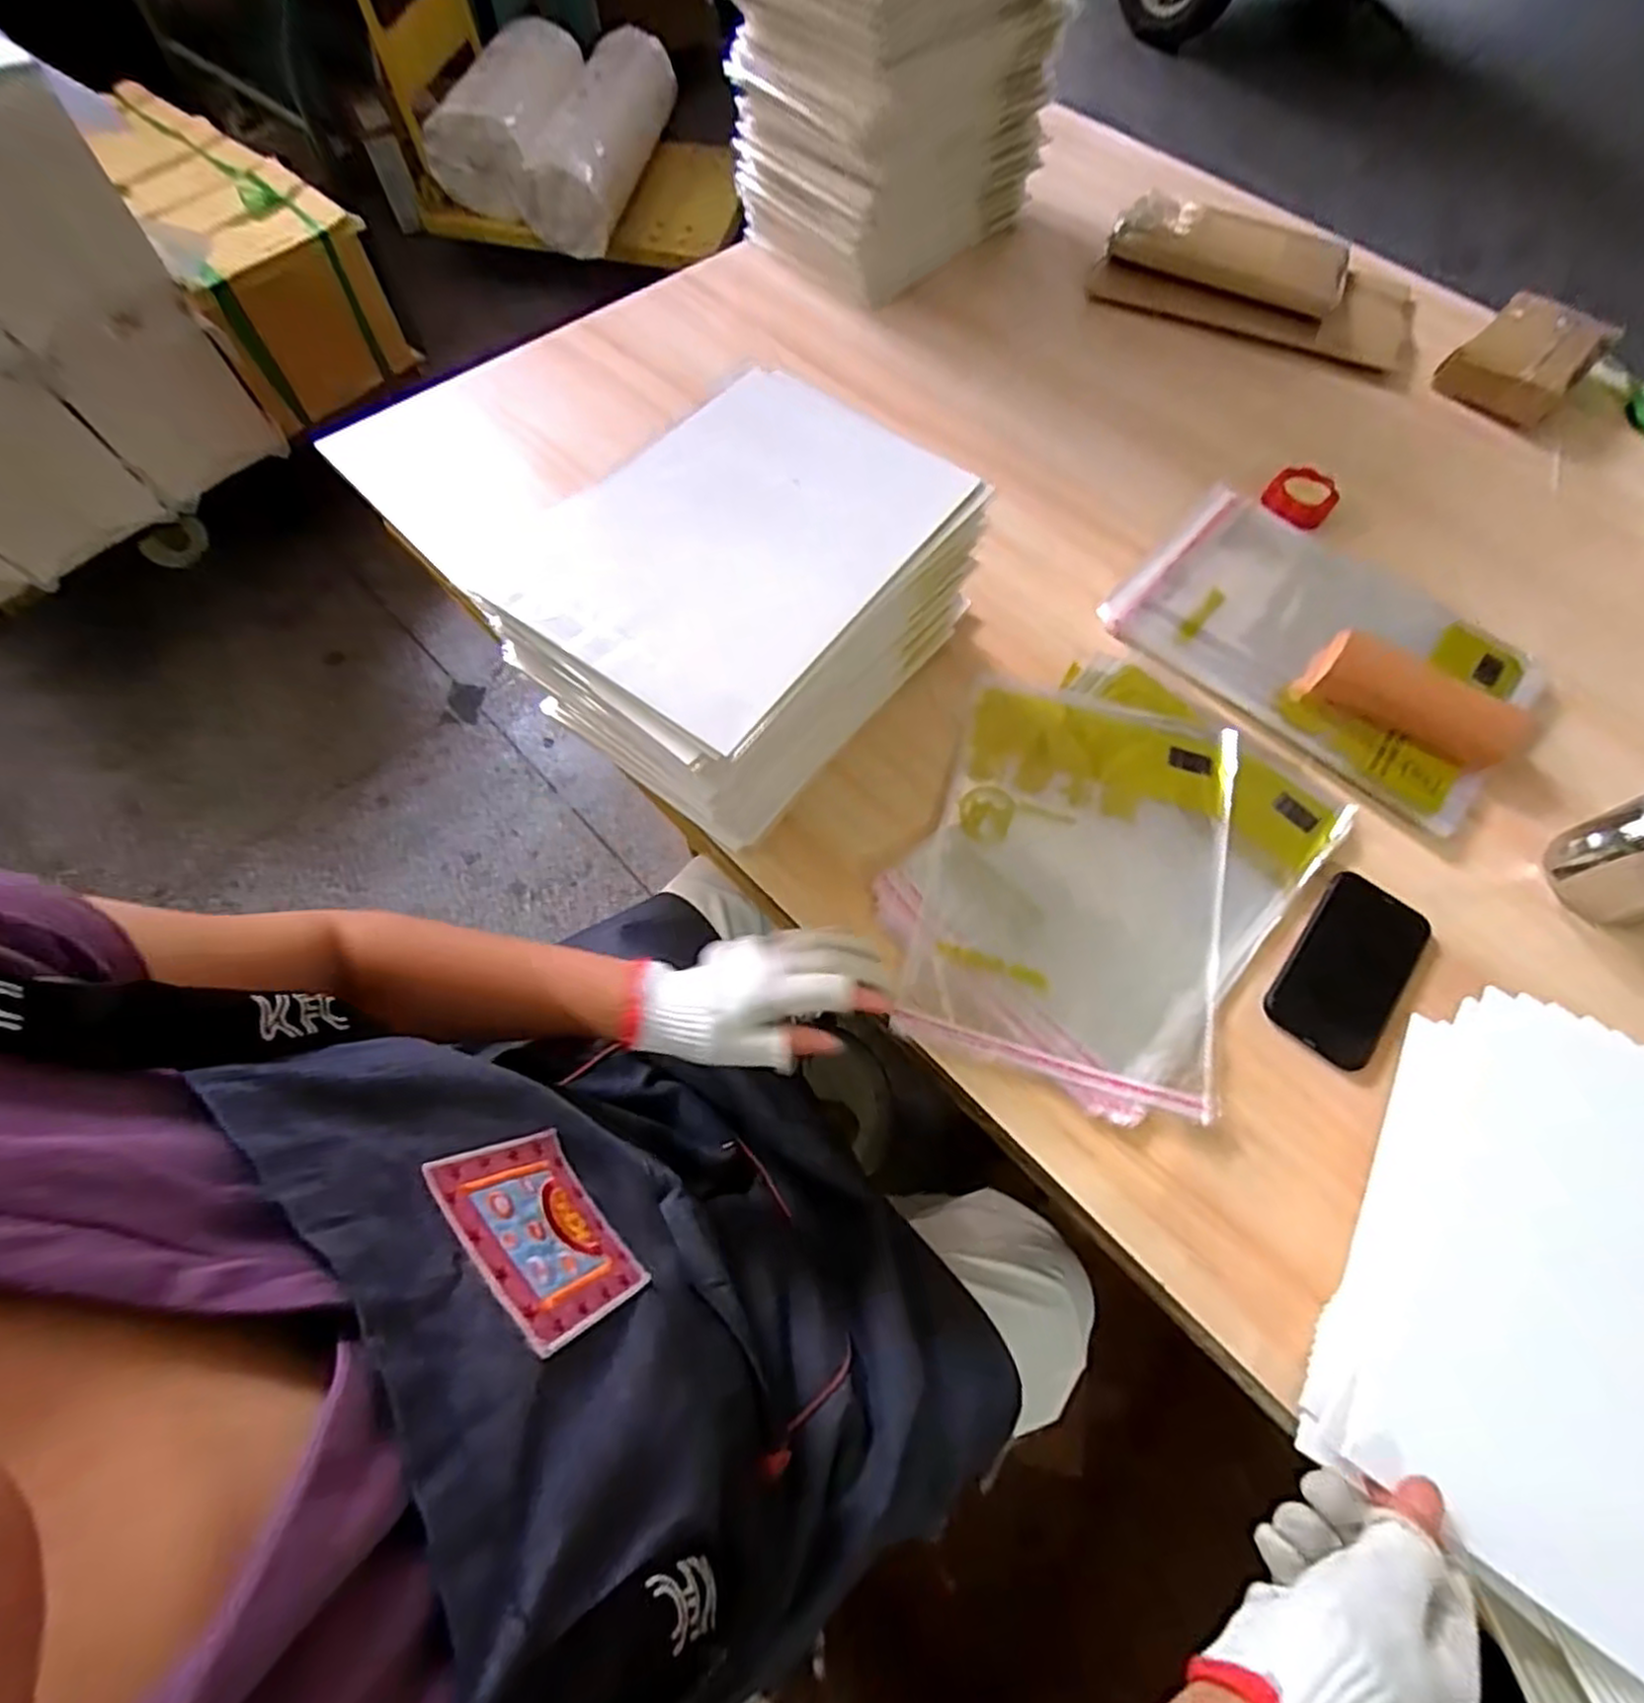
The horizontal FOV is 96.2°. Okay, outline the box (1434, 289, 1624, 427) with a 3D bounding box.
[{"bbox_3d":[0.796,-0.556,0.837,0.144,0.065,0.122,-36,72,-17],"label":"box"}]

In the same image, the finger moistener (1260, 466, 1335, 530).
[{"bbox_3d":[0.492,-0.364,0.759,0.065,0.022,0.075,38,70,14],"label":"finger moistener"}]

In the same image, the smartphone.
[{"bbox_3d":[0.405,0.086,0.567,0.076,0.010,0.154,37,69,14],"label":"smartphone"}]

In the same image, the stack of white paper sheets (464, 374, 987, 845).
[{"bbox_3d":[-0.054,-0.179,0.578,0.213,0.181,0.307,35,69,13],"label":"stack of white paper sheets"}]

